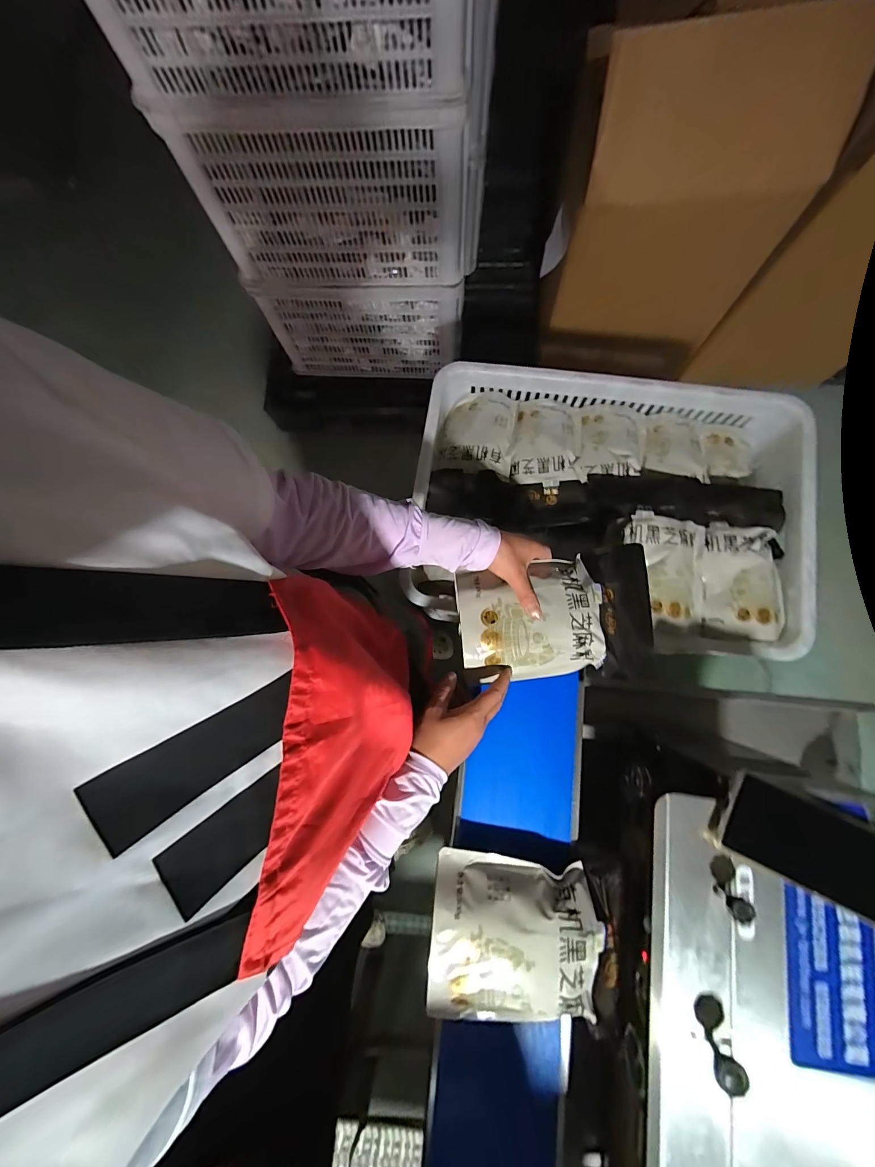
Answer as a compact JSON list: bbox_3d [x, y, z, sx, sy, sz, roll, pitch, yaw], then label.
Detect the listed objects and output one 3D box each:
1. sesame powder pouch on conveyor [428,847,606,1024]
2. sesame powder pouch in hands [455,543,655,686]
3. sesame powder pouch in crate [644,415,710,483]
[{"bbox_3d":[0.080,0.388,0.414,0.181,0.039,0.155,8,75,1],"label":"sesame powder pouch on conveyor"},{"bbox_3d":[0.153,0.041,0.486,0.249,0.045,0.154,-7,75,-3],"label":"sesame powder pouch in hands"},{"bbox_3d":[0.406,-0.232,0.661,0.098,0.038,0.127,7,75,1],"label":"sesame powder pouch in crate"}]

